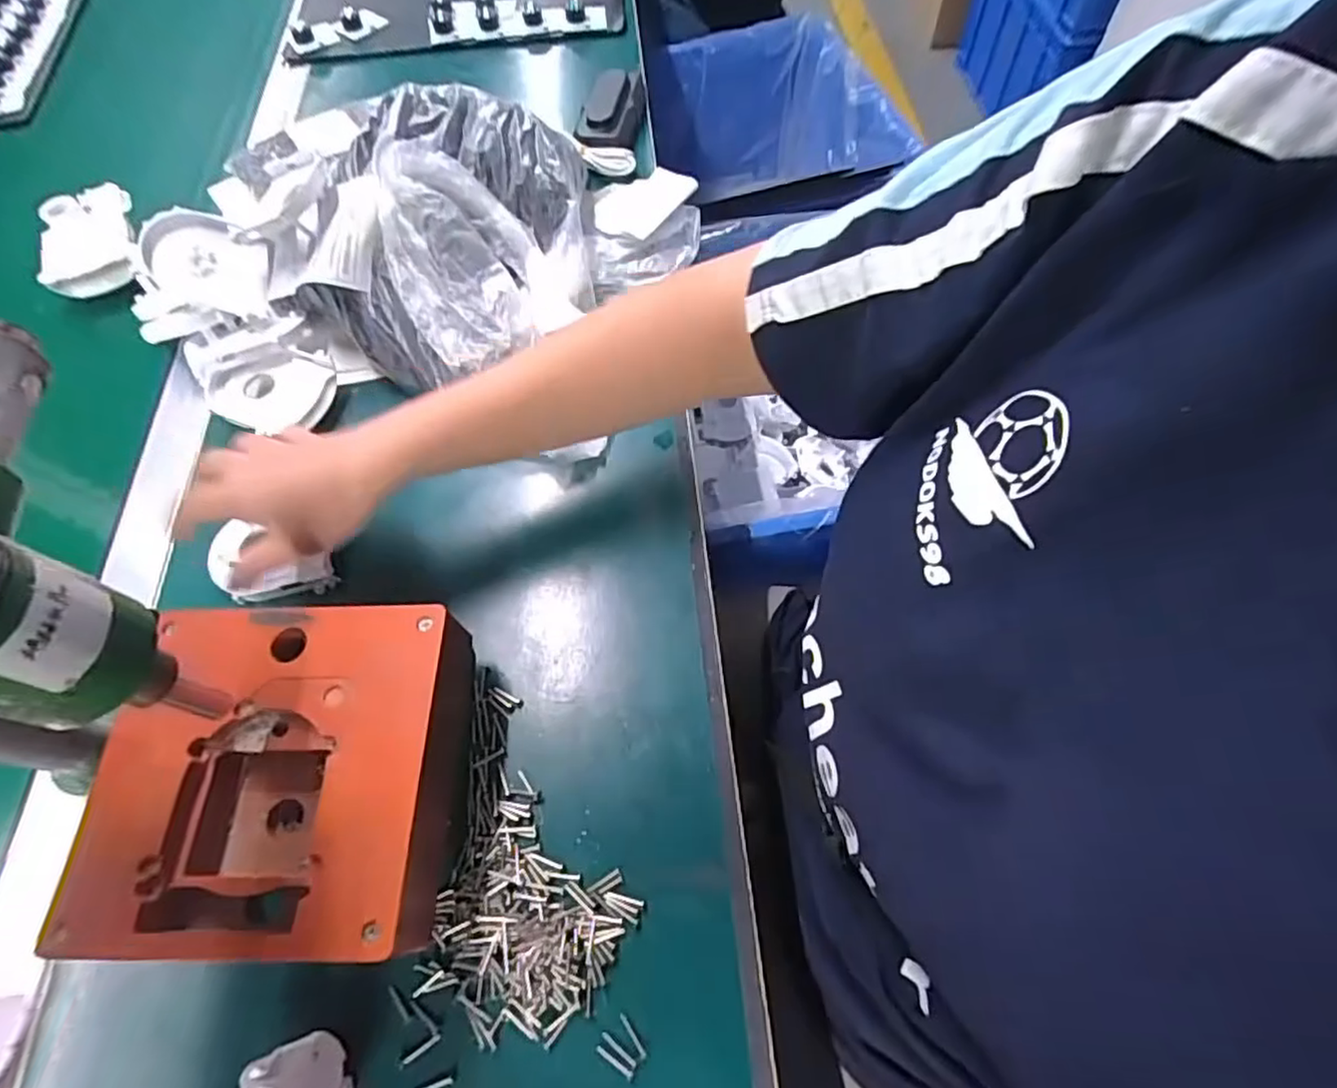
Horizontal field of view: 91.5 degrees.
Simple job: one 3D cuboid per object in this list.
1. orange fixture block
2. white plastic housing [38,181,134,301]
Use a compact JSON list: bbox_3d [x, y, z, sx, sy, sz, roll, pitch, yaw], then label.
[{"bbox_3d":[-0.175,0.111,0.319,0.156,0.071,0.151,0,63,3],"label":"orange fixture block"},{"bbox_3d":[-0.475,-0.252,0.532,0.066,0.043,0.093,-19,64,-6],"label":"white plastic housing"}]

